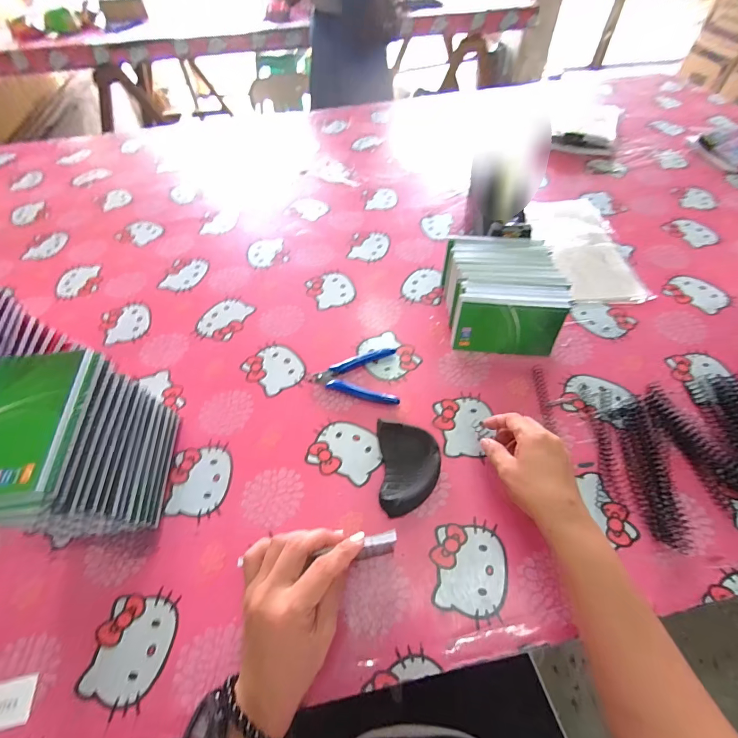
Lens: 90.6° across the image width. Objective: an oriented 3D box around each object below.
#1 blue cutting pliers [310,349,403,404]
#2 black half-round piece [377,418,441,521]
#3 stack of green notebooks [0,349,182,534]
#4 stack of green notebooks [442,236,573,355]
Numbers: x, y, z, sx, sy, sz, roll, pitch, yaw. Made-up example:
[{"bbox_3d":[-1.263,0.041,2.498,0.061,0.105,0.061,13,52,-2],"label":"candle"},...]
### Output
[{"bbox_3d":[-0.012,-0.002,0.495,0.119,0.010,0.086,10,57,9],"label":"blue cutting pliers"},{"bbox_3d":[0.045,0.110,0.407,0.065,0.025,0.097,-2,56,1],"label":"black half-round piece"},{"bbox_3d":[-0.278,0.090,0.353,0.094,0.161,0.151,-5,56,-1],"label":"stack of green notebooks"},{"bbox_3d":[0.183,-0.104,0.513,0.143,0.084,0.149,2,56,4],"label":"stack of green notebooks"}]

